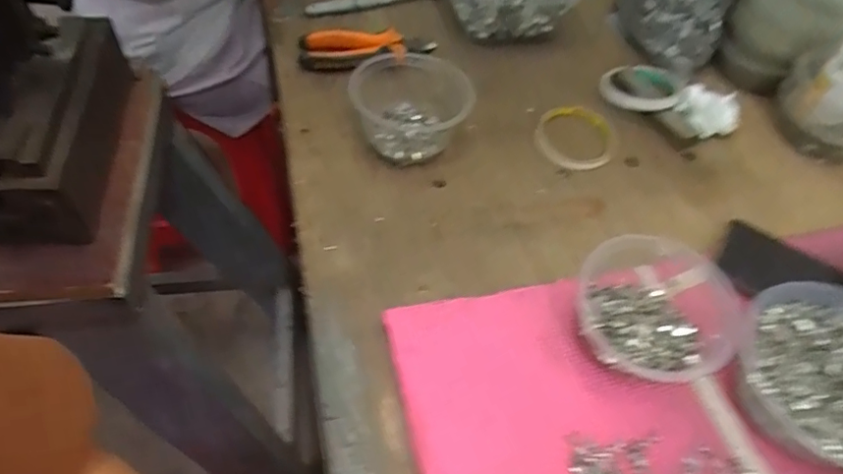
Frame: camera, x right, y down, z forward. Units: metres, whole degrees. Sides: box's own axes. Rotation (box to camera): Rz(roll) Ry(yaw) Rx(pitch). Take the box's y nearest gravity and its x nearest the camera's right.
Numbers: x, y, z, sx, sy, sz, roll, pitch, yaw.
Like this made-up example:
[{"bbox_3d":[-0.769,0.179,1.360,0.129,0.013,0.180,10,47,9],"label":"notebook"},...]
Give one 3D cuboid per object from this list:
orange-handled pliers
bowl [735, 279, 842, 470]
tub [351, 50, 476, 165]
[{"bbox_3d":[-0.062,-0.214,0.636,0.149,0.030,0.038,-5,55,-9],"label":"orange-handled pliers"},{"bbox_3d":[0.295,0.103,0.406,0.128,0.052,0.131,3,54,-4],"label":"bowl"},{"bbox_3d":[-0.008,-0.129,0.558,0.112,0.062,0.106,3,54,-4],"label":"tub"}]

